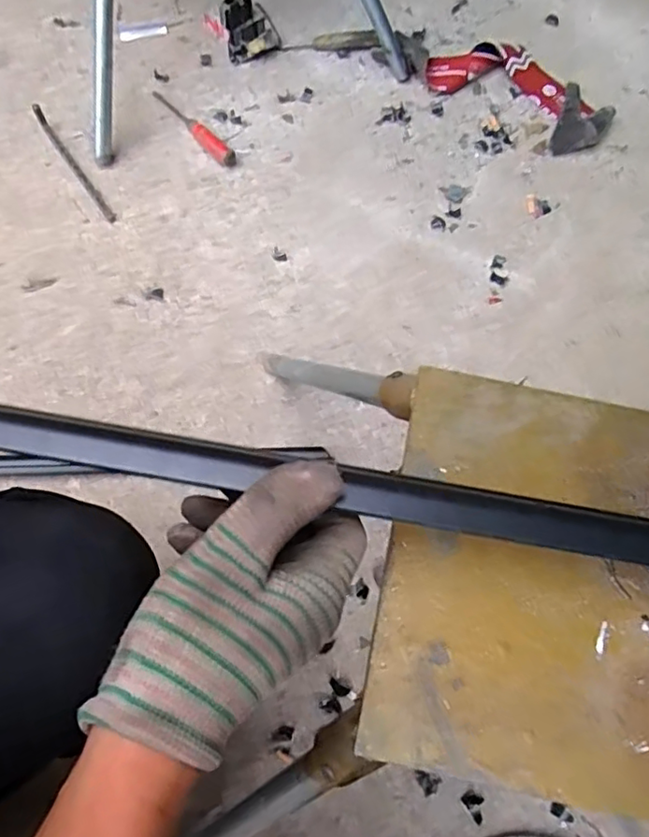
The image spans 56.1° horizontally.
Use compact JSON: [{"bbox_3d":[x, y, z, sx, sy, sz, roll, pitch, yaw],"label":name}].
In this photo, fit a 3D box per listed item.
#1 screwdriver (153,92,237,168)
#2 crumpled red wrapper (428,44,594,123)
[{"bbox_3d":[-0.201,-0.455,0.941,0.028,0.020,0.198,-36,73,-14],"label":"screwdriver"},{"bbox_3d":[0.307,-0.566,1.000,0.264,0.019,0.128,16,69,5],"label":"crumpled red wrapper"}]

